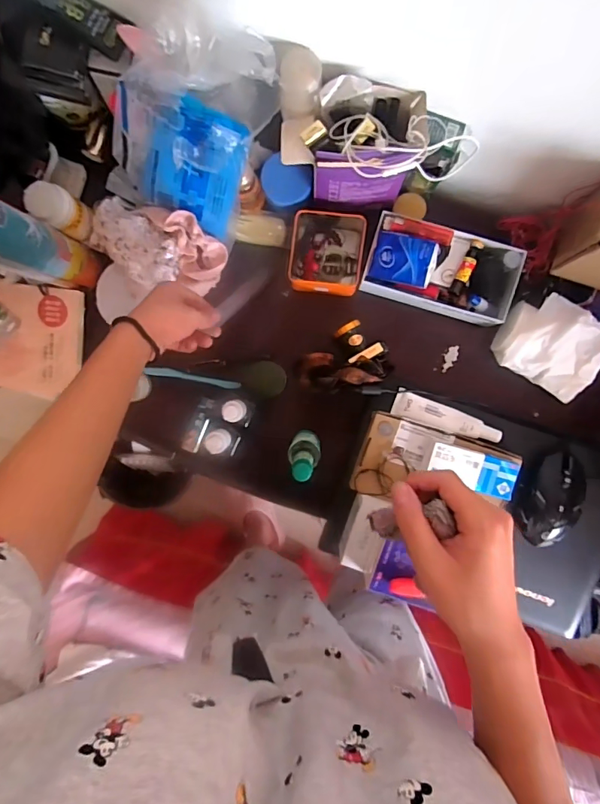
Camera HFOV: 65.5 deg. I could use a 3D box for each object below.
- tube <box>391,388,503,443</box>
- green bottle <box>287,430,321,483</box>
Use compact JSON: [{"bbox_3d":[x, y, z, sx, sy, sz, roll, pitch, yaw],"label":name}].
[{"bbox_3d":[0.196,0.021,0.624,0.141,0.022,0.035,17,94,1],"label":"tube"},{"bbox_3d":[0.006,0.062,0.574,0.038,0.173,0.030,-1,94,2],"label":"green bottle"}]

